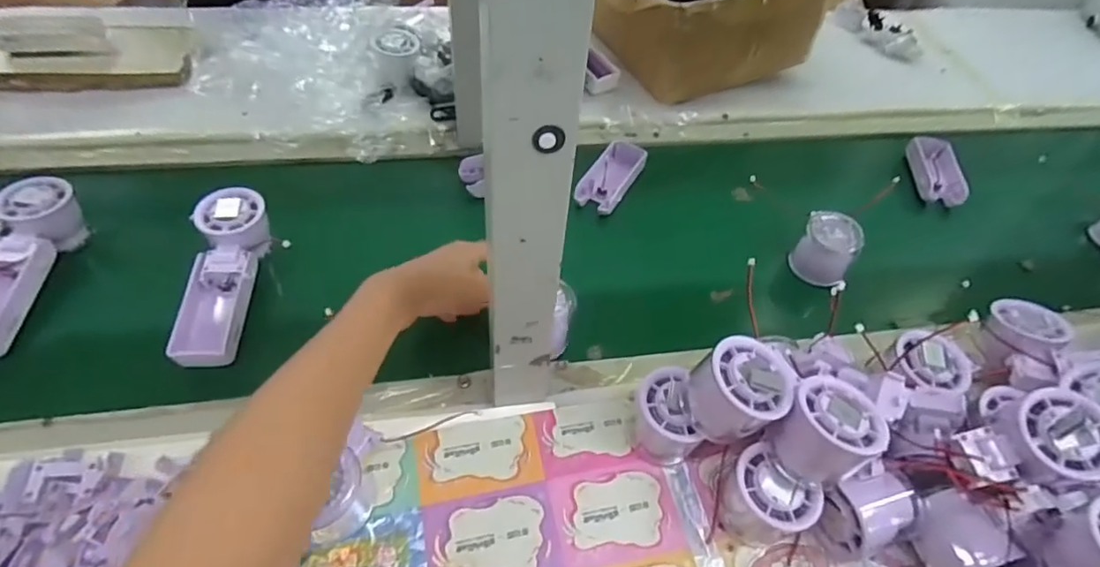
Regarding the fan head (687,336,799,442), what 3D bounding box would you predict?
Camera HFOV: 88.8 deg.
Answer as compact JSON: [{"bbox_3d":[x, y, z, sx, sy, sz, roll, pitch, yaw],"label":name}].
[{"bbox_3d":[0.131,0.074,0.387,0.058,0.056,0.054,3,51,-3],"label":"fan head"}]

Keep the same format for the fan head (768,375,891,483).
[{"bbox_3d":[0.187,0.100,0.382,0.055,0.059,0.056,3,51,-3],"label":"fan head"}]

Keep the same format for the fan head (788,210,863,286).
[{"bbox_3d":[0.287,-0.035,0.586,0.054,0.059,0.055,28,54,16],"label":"fan head"}]

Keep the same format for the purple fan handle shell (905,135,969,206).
[{"bbox_3d":[0.487,-0.144,0.707,0.055,0.029,0.099,12,51,4],"label":"purple fan handle shell"}]

